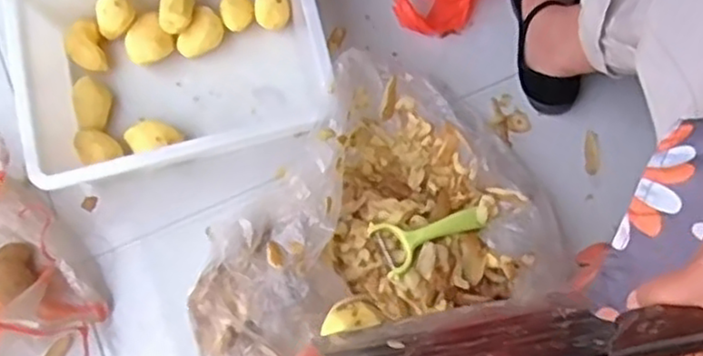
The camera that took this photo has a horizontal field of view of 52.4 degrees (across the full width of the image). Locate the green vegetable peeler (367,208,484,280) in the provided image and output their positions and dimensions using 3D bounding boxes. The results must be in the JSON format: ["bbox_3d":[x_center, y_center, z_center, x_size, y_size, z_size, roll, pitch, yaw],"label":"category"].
[{"bbox_3d":[0.090,0.063,0.836,0.126,0.011,0.069,-23,76,-6],"label":"green vegetable peeler"}]

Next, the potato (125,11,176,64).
[{"bbox_3d":[-0.263,-0.177,0.922,0.057,0.035,0.057,0,74,0],"label":"potato"}]

